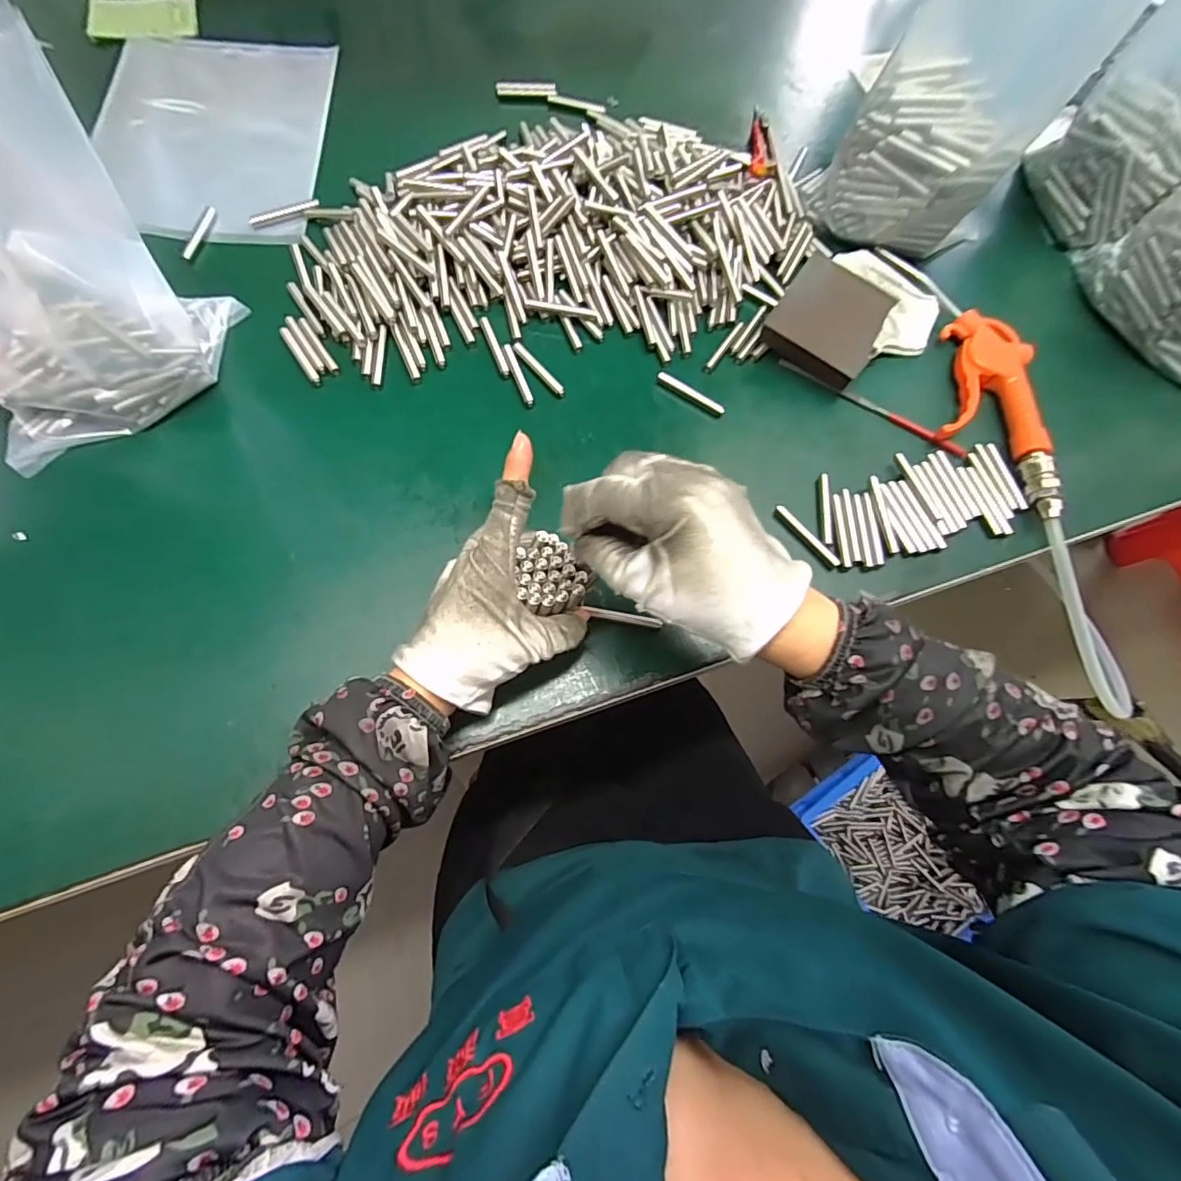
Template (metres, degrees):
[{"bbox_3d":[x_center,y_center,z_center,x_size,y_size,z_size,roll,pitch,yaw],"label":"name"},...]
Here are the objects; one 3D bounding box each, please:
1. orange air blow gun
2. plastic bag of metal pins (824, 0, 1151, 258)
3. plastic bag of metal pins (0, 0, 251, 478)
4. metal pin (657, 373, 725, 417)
[{"bbox_3d":[0.311,-0.145,0.426,0.073,0.023,0.180,11,68,0],"label":"orange air blow gun"},{"bbox_3d":[0.286,-0.380,0.421,0.135,0.203,0.120,30,72,8],"label":"plastic bag of metal pins"},{"bbox_3d":[-0.322,-0.182,0.308,0.083,0.186,0.175,39,73,11],"label":"plastic bag of metal pins"},{"bbox_3d":[0.077,-0.153,0.425,0.058,0.006,0.009,36,70,9],"label":"metal pin"}]

